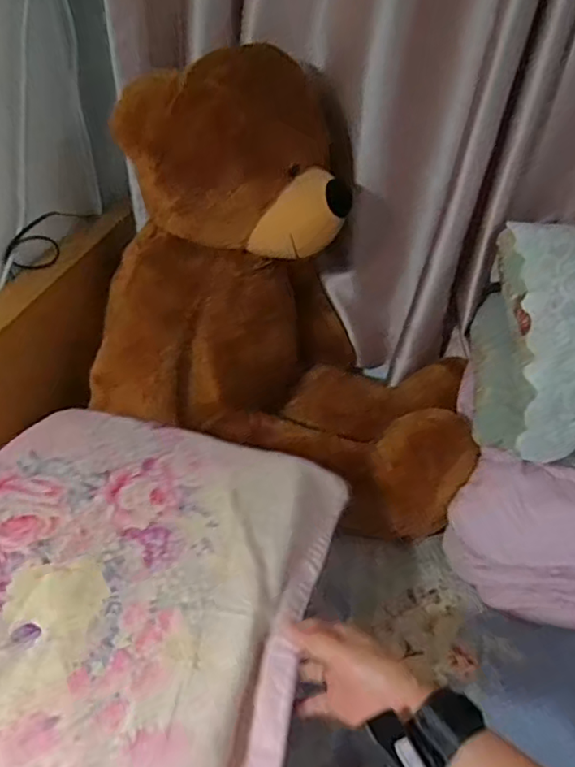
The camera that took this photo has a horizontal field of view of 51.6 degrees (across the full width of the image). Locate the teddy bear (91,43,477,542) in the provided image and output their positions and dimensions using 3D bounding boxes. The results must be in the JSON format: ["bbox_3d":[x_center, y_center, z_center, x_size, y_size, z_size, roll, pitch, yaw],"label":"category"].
[{"bbox_3d":[0.025,-0.149,0.953,0.568,0.605,0.406,5,36,-1],"label":"teddy bear"}]

